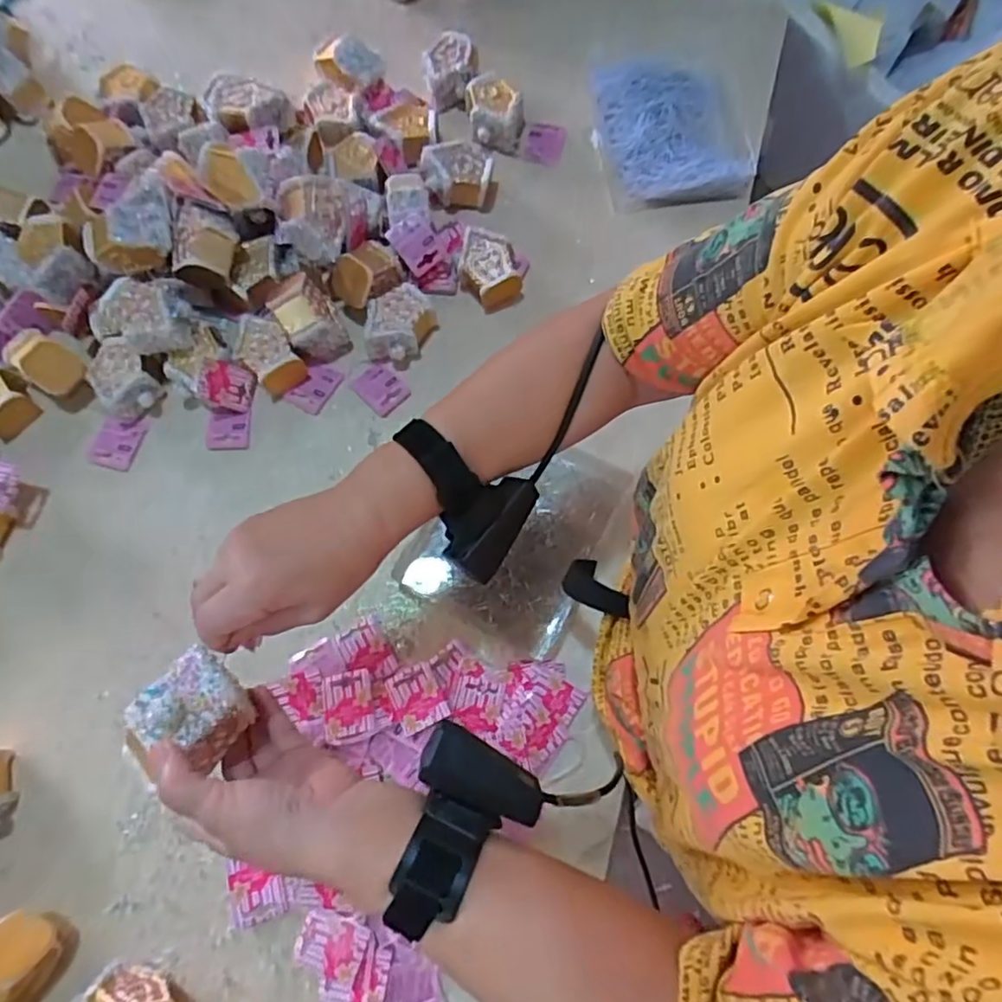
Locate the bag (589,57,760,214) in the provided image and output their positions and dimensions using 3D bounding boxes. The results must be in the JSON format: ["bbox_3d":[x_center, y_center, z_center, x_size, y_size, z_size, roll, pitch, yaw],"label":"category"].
[{"bbox_3d":[0.213,-0.472,0.810,0.189,0.041,0.230,-4,74,-2],"label":"bag"}]

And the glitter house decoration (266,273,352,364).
[{"bbox_3d":[-0.213,-0.206,0.699,0.060,0.077,0.081,-28,76,-8],"label":"glitter house decoration"}]

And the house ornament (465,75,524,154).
[{"bbox_3d":[-0.012,-0.481,0.799,0.085,0.044,0.061,20,75,5],"label":"house ornament"}]

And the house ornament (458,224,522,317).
[{"bbox_3d":[-0.011,-0.265,0.740,0.074,0.060,0.069,0,74,-1],"label":"house ornament"}]

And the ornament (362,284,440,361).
[{"bbox_3d":[-0.114,-0.196,0.716,0.068,0.046,0.085,27,75,7],"label":"ornament"}]

